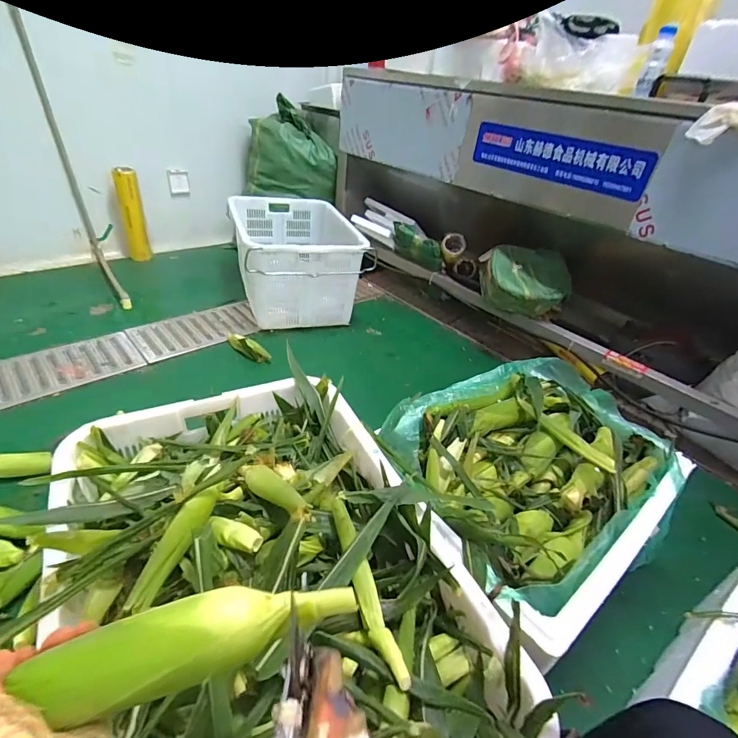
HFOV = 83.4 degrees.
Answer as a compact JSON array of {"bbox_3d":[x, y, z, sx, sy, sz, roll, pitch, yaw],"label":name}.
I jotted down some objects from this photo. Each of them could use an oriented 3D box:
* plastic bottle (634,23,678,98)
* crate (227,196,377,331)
[{"bbox_3d":[0.750,-0.803,1.082,0.049,0.153,0.054,20,36,17],"label":"plastic bottle"},{"bbox_3d":[-0.336,-0.471,1.794,0.465,0.350,0.658,-9,38,-23],"label":"crate"}]

